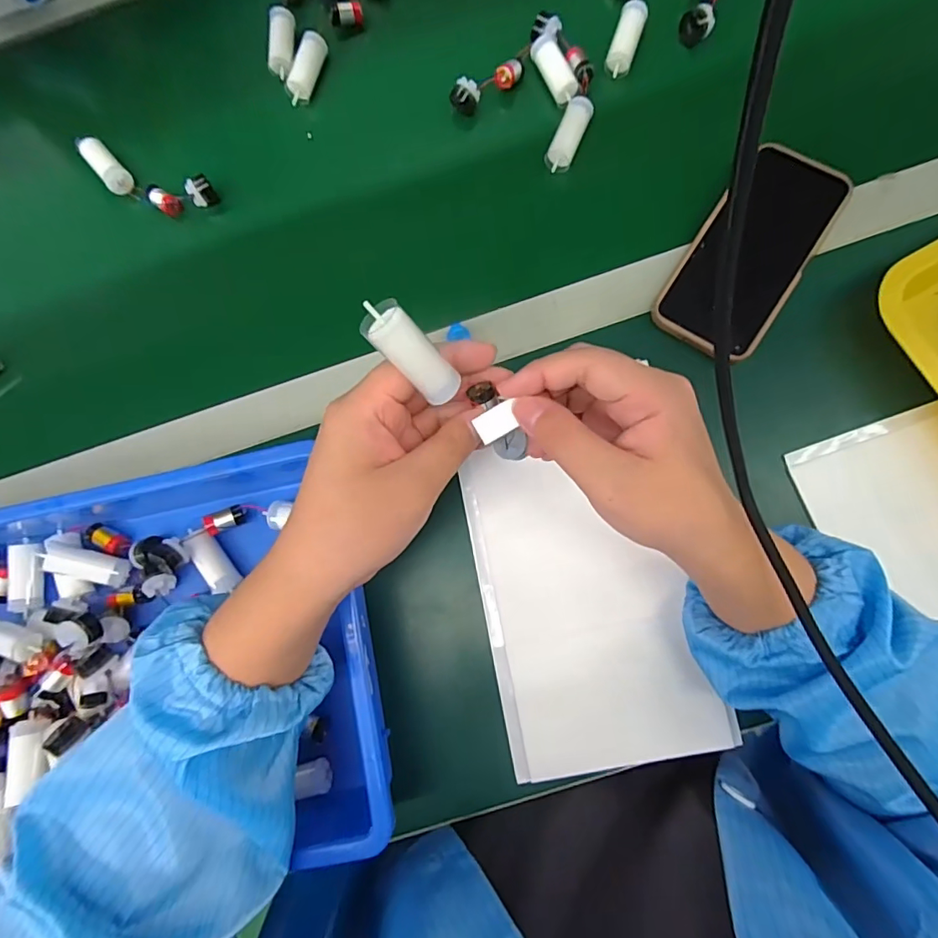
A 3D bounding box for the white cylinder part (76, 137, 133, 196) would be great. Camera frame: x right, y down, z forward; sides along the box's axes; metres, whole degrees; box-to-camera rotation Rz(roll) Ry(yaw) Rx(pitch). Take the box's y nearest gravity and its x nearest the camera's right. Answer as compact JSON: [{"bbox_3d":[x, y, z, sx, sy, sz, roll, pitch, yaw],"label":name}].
[{"bbox_3d":[-0.311,-0.261,0.426,0.020,0.015,0.063,-42,82,-2],"label":"white cylinder part"}]

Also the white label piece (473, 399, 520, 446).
[{"bbox_3d":[0.014,-0.024,0.264,0.021,0.004,0.015,-29,95,10],"label":"white label piece"}]

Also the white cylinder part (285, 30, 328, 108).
[{"bbox_3d":[-0.139,-0.339,0.427,0.020,0.019,0.059,17,84,6],"label":"white cylinder part"}]

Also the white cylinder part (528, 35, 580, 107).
[{"bbox_3d":[0.070,-0.323,0.405,0.019,0.018,0.056,-26,82,1],"label":"white cylinder part"}]

